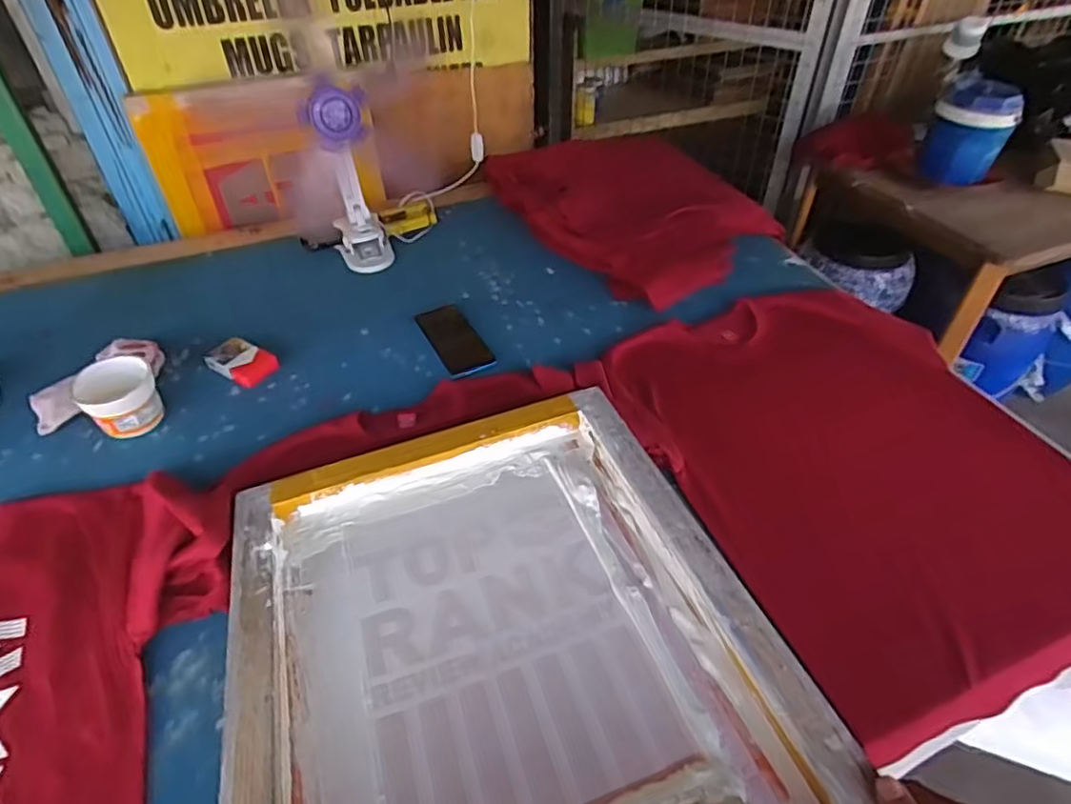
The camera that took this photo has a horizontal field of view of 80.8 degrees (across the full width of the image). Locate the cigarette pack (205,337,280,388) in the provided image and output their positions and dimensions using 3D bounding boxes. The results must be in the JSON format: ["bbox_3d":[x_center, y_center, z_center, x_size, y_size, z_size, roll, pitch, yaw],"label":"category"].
[{"bbox_3d":[-0.436,-0.062,0.931,0.097,0.018,0.065,23,49,22],"label":"cigarette pack"}]

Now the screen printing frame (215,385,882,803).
[{"bbox_3d":[-0.035,0.229,0.556,0.451,0.053,0.591,-17,38,-11],"label":"screen printing frame"}]

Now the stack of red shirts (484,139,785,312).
[{"bbox_3d":[0.172,-0.391,1.199,0.390,0.102,0.561,-28,50,-26],"label":"stack of red shirts"}]

